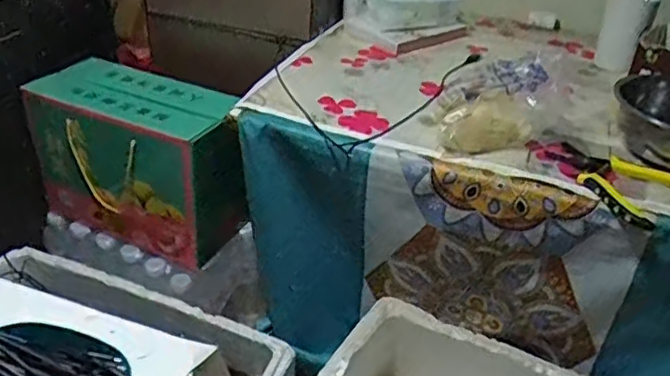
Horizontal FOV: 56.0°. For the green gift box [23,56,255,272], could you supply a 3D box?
[{"bbox_3d":[-0.320,-0.048,1.044,0.329,0.235,0.148,19,36,21],"label":"green gift box"}]

